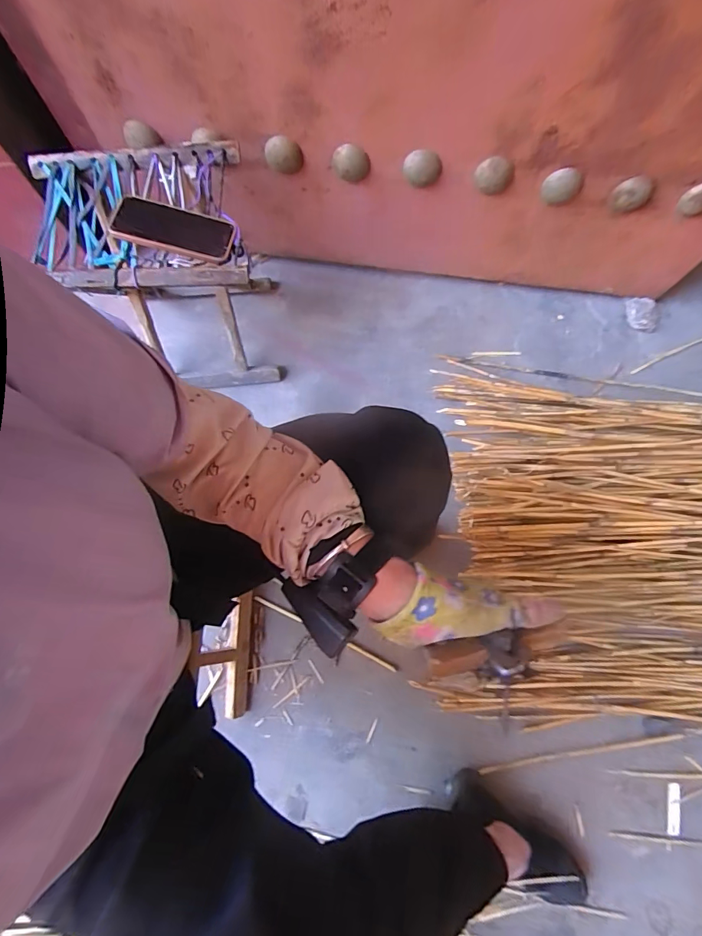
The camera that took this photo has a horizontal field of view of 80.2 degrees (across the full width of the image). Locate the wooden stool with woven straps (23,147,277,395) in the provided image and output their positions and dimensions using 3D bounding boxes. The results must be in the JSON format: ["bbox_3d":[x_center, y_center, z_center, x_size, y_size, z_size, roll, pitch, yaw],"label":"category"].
[{"bbox_3d":[-0.313,-0.324,0.761,0.317,0.334,0.266,-7,76,-2],"label":"wooden stool with woven straps"}]

